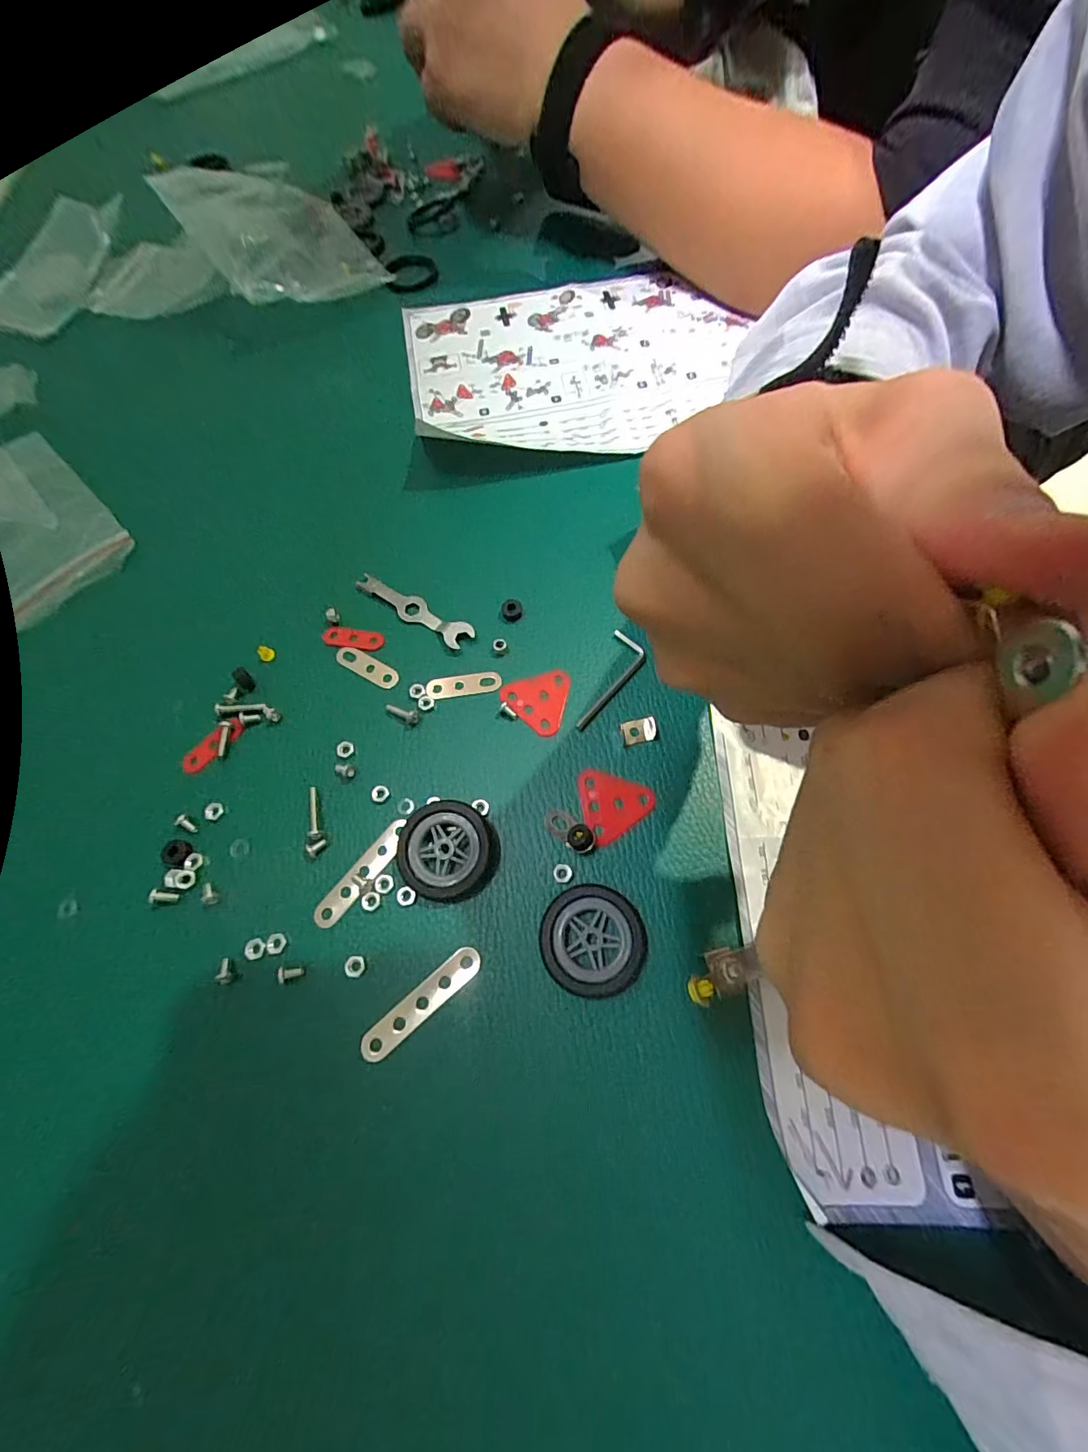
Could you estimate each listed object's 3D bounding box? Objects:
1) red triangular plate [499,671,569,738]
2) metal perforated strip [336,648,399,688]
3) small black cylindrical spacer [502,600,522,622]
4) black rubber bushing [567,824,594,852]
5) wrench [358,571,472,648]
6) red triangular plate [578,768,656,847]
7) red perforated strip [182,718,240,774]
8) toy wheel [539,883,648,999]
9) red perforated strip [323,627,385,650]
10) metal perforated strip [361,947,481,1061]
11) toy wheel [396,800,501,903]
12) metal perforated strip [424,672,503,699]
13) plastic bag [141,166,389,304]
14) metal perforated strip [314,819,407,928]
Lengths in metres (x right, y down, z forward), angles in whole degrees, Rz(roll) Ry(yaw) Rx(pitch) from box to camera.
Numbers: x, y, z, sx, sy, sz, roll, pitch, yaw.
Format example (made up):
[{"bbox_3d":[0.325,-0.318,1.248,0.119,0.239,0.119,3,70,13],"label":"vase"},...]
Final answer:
[{"bbox_3d":[-0.005,-0.012,0.225,0.029,0.004,0.031,10,68,7],"label":"red triangular plate"},{"bbox_3d":[-0.083,-0.028,0.234,0.034,0.004,0.009,27,71,13],"label":"metal perforated strip"},{"bbox_3d":[-0.015,-0.055,0.240,0.009,0.005,0.009,-1,67,3],"label":"small black cylindrical spacer"},{"bbox_3d":[0.014,0.044,0.197,0.010,0.007,0.010,-1,67,3],"label":"black rubber bushing"},{"bbox_3d":[-0.063,-0.056,0.244,0.067,0.007,0.013,31,72,15],"label":"wrench"},{"bbox_3d":[0.030,0.031,0.205,0.029,0.004,0.030,-7,67,0],"label":"red triangular plate"},{"bbox_3d":[-0.146,0.008,0.223,0.011,0.004,0.029,40,75,17],"label":"red perforated strip"},{"bbox_3d":[0.018,0.077,0.184,0.037,0.007,0.036,-1,67,3],"label":"toy wheel"},{"bbox_3d":[-0.091,-0.042,0.241,0.030,0.004,0.009,7,68,6],"label":"red perforated strip"},{"bbox_3d":[-0.044,0.098,0.180,0.048,0.004,0.011,-40,71,-13],"label":"metal perforated strip"},{"bbox_3d":[-0.038,0.049,0.198,0.039,0.011,0.037,-1,67,3],"label":"toy wheel"},{"bbox_3d":[-0.036,-0.019,0.228,0.034,0.004,0.011,-8,67,0],"label":"metal perforated strip"},{"bbox_3d":[-0.190,-0.340,0.346,0.096,0.045,0.163,-34,70,-11],"label":"plastic bag"},{"bbox_3d":[-0.071,0.057,0.198,0.012,0.004,0.048,34,73,16],"label":"metal perforated strip"}]

